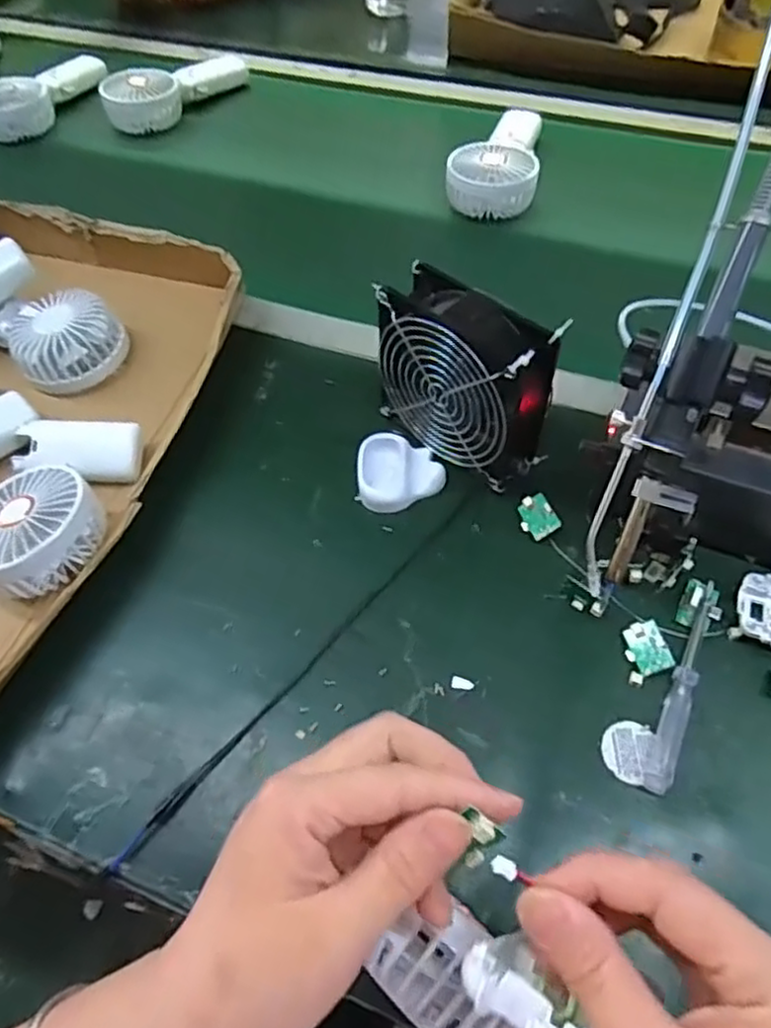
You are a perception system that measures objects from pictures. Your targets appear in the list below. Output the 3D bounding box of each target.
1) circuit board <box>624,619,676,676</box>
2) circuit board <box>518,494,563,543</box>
[{"bbox_3d":[0.156,0.080,0.414,0.024,0.004,0.031,-19,60,12],"label":"circuit board"},{"bbox_3d":[0.103,0.002,0.470,0.024,0.004,0.030,-38,59,18],"label":"circuit board"}]

